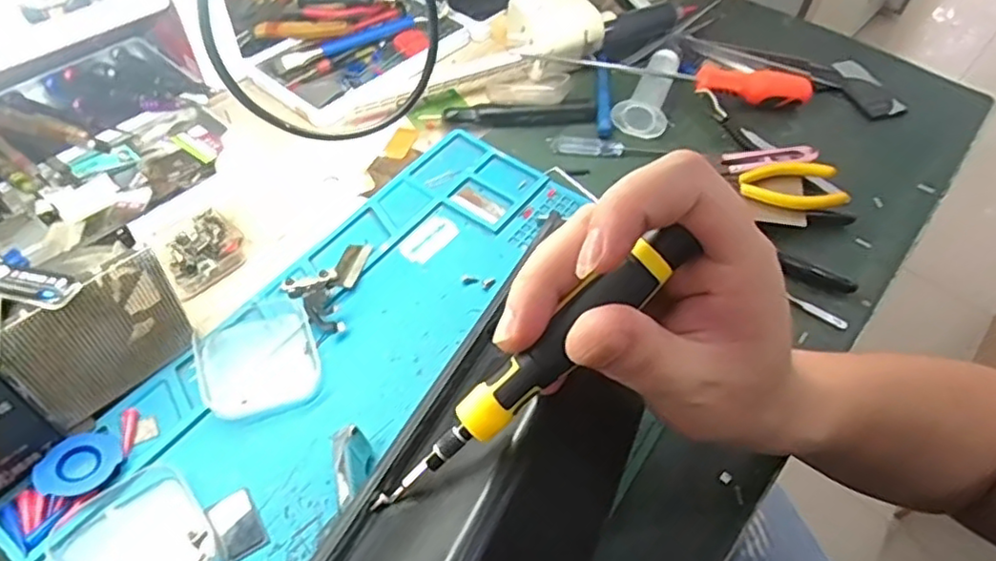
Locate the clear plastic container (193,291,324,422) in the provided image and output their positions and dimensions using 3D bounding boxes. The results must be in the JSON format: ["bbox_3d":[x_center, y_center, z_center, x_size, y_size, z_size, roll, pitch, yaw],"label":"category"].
[{"bbox_3d":[-0.137,0.041,0.368,0.063,0.011,0.075,-18,55,-17],"label":"clear plastic container"}]

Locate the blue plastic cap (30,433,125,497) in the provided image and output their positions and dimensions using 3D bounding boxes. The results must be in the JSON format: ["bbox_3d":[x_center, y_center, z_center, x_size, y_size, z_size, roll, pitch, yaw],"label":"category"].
[{"bbox_3d":[-0.211,0.092,0.324,0.030,0.010,0.036,22,54,14],"label":"blue plastic cap"}]

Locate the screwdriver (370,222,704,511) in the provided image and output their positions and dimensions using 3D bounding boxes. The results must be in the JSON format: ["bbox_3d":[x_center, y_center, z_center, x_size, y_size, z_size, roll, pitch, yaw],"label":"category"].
[{"bbox_3d":[0.010,0.031,0.212,0.134,0.016,0.015,-43,61,7],"label":"screwdriver"}]

